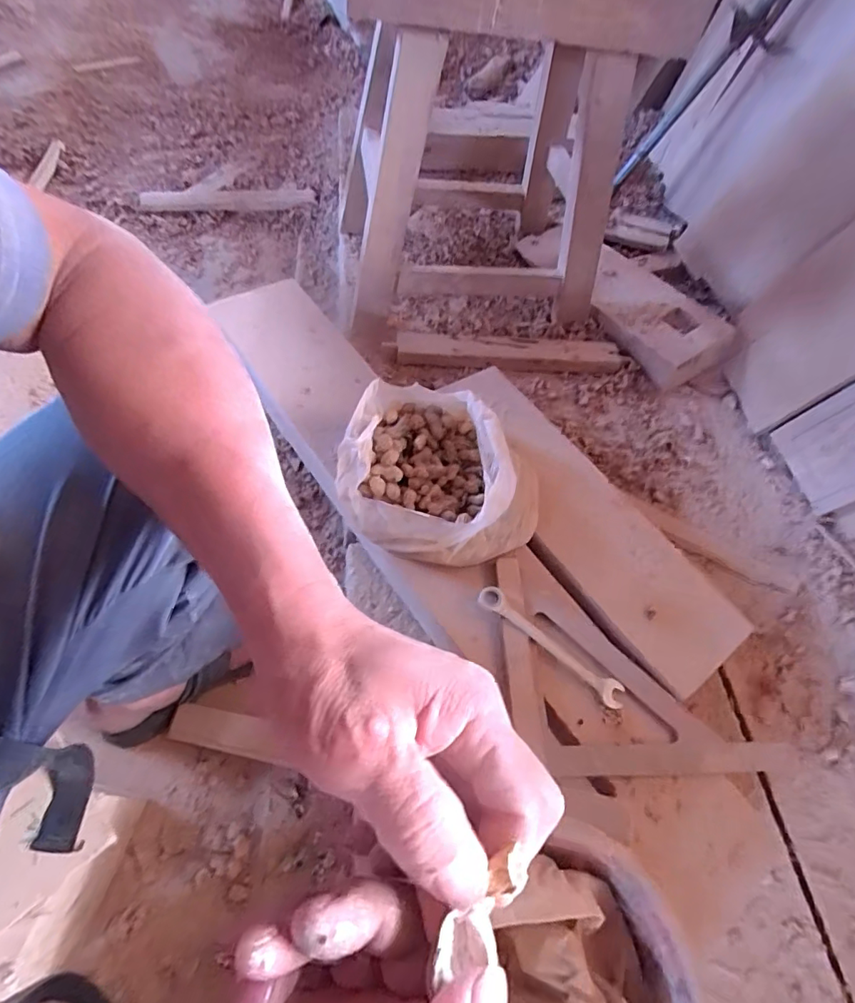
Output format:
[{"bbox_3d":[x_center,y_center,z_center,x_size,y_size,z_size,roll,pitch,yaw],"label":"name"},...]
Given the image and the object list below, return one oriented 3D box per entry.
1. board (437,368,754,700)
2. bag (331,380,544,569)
[{"bbox_3d":[0.179,0.004,0.691,0.158,0.030,0.509,-28,64,-20],"label":"board"},{"bbox_3d":[0.018,-0.038,0.633,0.252,0.104,0.214,24,59,10],"label":"bag"}]

